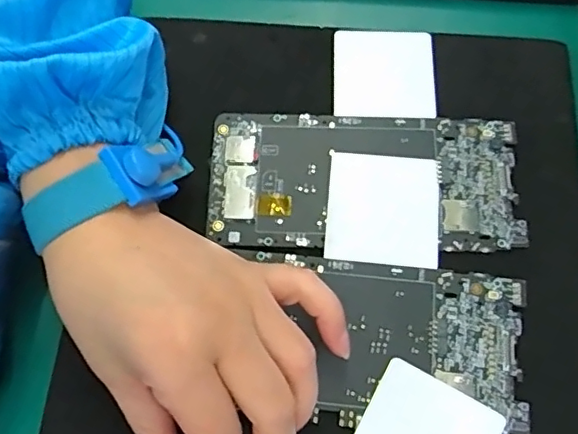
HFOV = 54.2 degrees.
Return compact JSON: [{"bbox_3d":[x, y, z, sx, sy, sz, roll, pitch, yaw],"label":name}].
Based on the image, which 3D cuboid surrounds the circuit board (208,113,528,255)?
[{"bbox_3d":[0.037,-0.018,0.286,0.152,0.005,0.072,1,69,1],"label":"circuit board"}]

